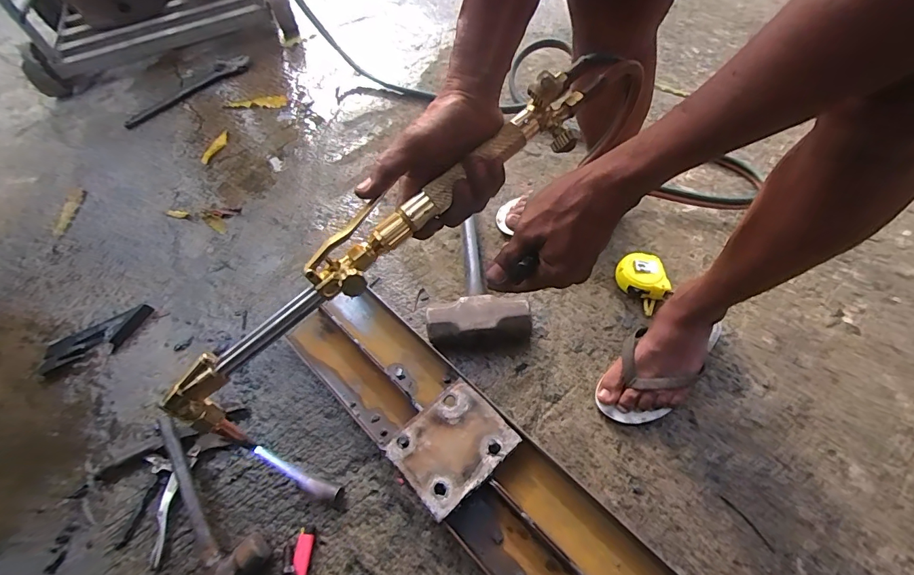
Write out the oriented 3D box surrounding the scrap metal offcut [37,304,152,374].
[{"bbox_3d":[-0.632,0.091,0.766,0.178,0.017,0.068,-26,58,-10],"label":"scrap metal offcut"}]

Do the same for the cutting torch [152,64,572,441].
[{"bbox_3d":[-0.059,-0.029,0.387,0.443,0.075,0.055,-40,65,-3],"label":"cutting torch"}]

